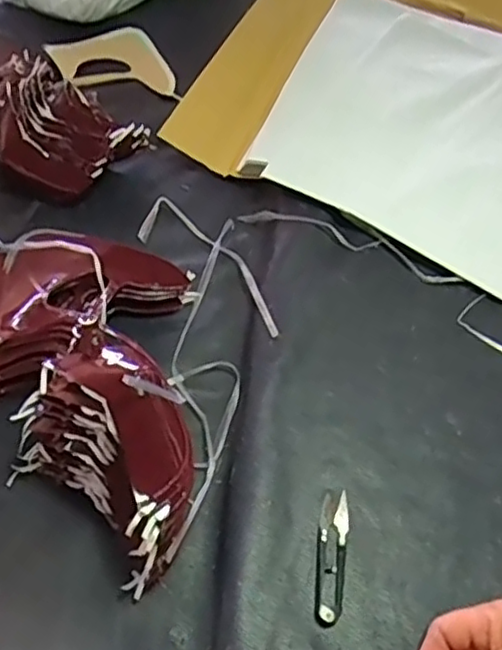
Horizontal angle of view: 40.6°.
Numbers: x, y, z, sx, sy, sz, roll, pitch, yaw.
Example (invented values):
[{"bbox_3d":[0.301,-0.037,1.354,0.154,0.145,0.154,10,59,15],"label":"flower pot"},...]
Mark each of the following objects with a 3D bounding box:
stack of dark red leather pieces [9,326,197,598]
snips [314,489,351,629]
[{"bbox_3d":[-0.100,0.096,0.528,0.124,0.114,0.166,-37,67,-25],"label":"stack of dark red leather pieces"},{"bbox_3d":[0.062,0.177,0.525,0.024,0.007,0.105,10,55,4],"label":"snips"}]

